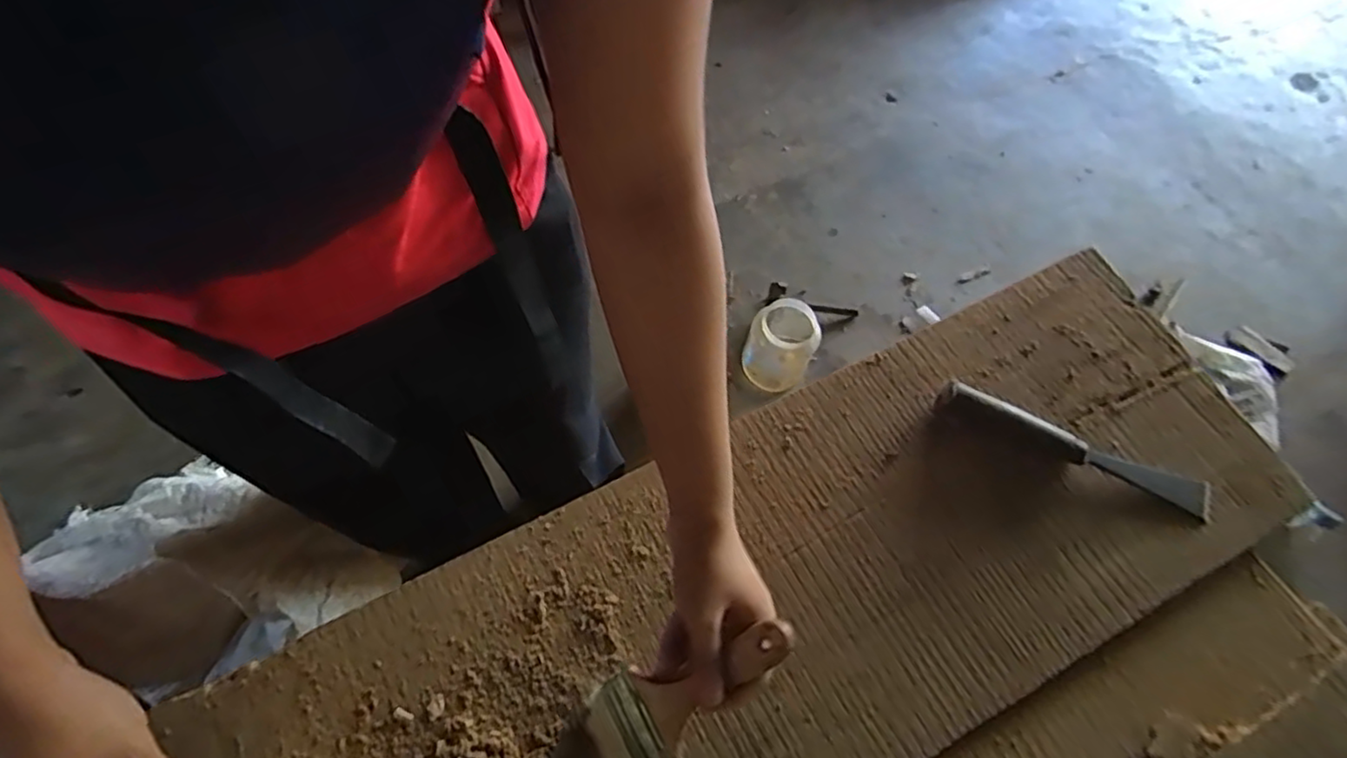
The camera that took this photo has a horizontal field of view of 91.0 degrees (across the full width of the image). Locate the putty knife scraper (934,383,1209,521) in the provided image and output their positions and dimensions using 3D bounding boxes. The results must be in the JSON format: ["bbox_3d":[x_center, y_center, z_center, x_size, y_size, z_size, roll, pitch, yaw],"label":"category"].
[{"bbox_3d":[0.365,0.062,0.608,0.240,0.036,0.030,25,66,11],"label":"putty knife scraper"}]

